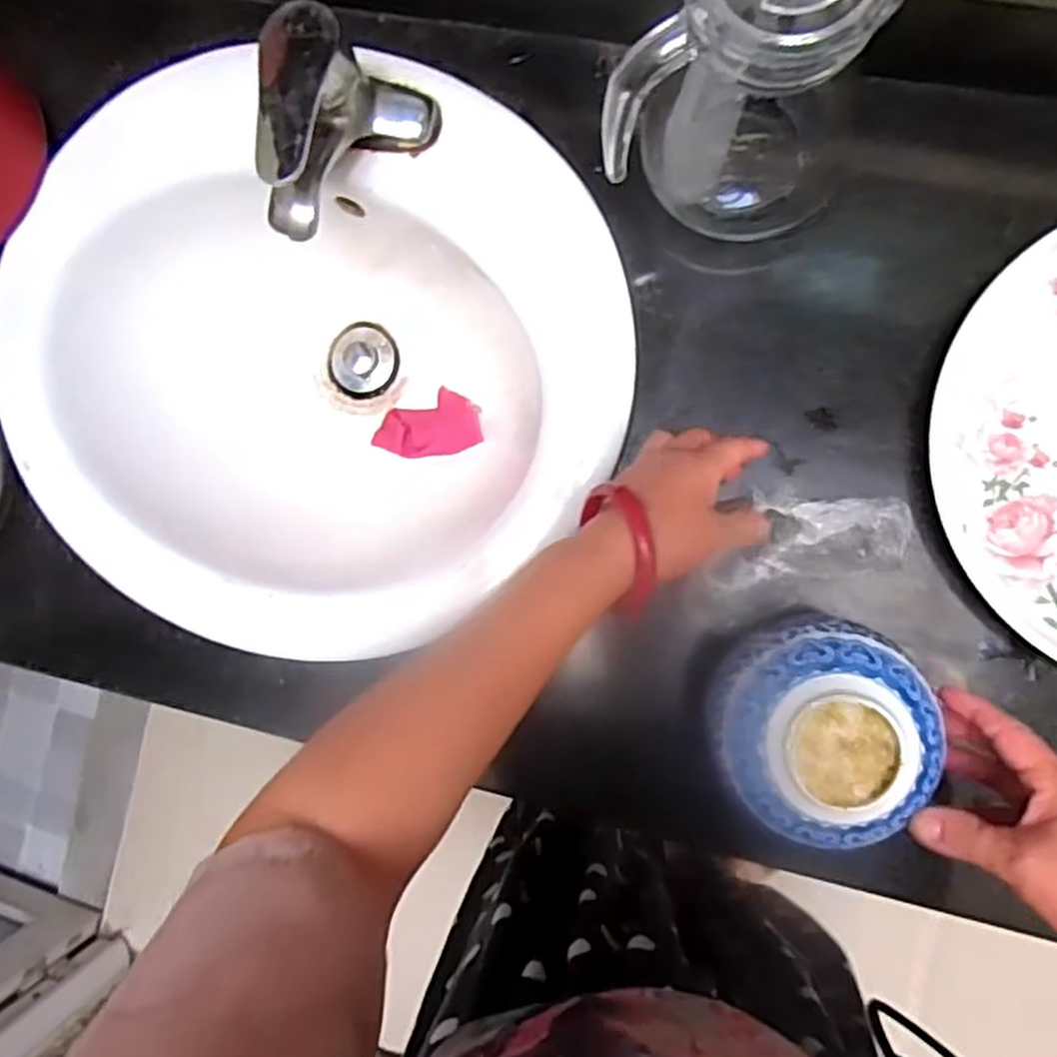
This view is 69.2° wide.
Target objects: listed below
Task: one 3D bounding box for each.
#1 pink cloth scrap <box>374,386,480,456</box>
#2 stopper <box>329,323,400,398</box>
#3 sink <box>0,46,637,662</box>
[{"bbox_3d":[-0.089,-0.086,0.667,0.096,0.004,0.060,-22,71,14],"label":"pink cloth scrap"},{"bbox_3d":[-0.149,-0.153,0.696,0.063,0.017,0.067,15,92,8],"label":"stopper"},{"bbox_3d":[-0.165,-0.124,0.626,0.457,0.140,0.430,17,90,6],"label":"sink"}]

